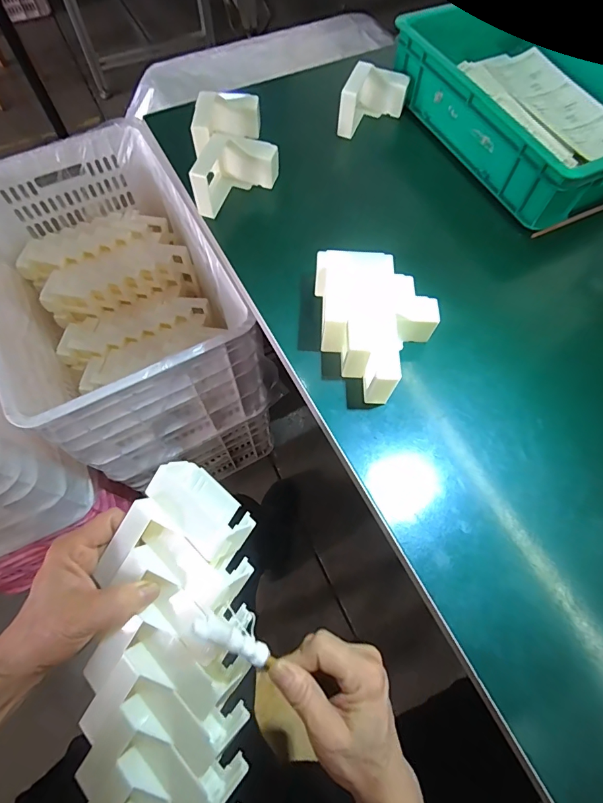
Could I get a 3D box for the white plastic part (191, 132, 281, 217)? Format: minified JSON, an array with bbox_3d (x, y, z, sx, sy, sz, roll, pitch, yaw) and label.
[{"bbox_3d":[-0.076,-0.268,0.487,0.096,0.059,0.079,-1,66,-1],"label":"white plastic part"}]

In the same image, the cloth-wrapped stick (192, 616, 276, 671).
[{"bbox_3d":[-0.044,0.158,0.271,0.062,0.009,0.013,42,67,-23],"label":"cloth-wrapped stick"}]

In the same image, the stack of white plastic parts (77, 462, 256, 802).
[{"bbox_3d":[-0.095,0.180,0.285,0.112,0.065,0.259,3,79,1],"label":"stack of white plastic parts"}]

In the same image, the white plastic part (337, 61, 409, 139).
[{"bbox_3d":[0.093,-0.403,0.549,0.074,0.057,0.101,24,68,10],"label":"white plastic part"}]

